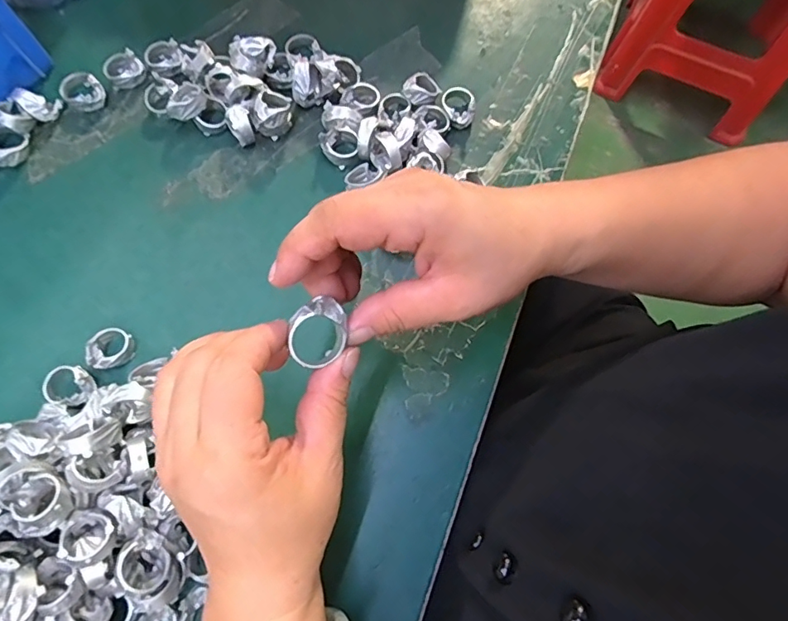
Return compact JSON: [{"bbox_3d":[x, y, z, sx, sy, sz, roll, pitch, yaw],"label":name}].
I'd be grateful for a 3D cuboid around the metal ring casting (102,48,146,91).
[{"bbox_3d":[-0.200,-0.178,0.366,0.027,0.016,0.020,-29,75,-8],"label":"metal ring casting"}]

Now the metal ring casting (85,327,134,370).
[{"bbox_3d":[-0.176,0.024,0.306,0.023,0.012,0.026,13,73,5],"label":"metal ring casting"}]

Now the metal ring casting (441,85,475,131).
[{"bbox_3d":[0.046,-0.145,0.355,0.023,0.014,0.027,6,73,2],"label":"metal ring casting"}]

